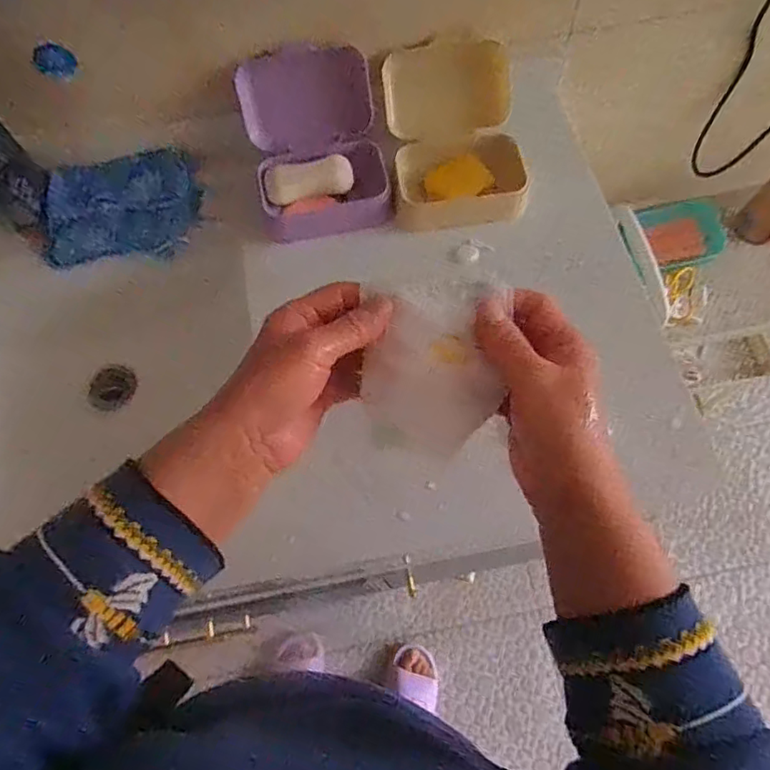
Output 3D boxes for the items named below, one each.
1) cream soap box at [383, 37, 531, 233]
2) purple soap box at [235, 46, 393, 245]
[{"bbox_3d":[0.070,-0.258,0.573,0.139,0.079,0.187,-5,68,0],"label":"cream soap box"},{"bbox_3d":[-0.071,-0.243,0.559,0.135,0.080,0.160,-12,68,-3],"label":"purple soap box"}]

